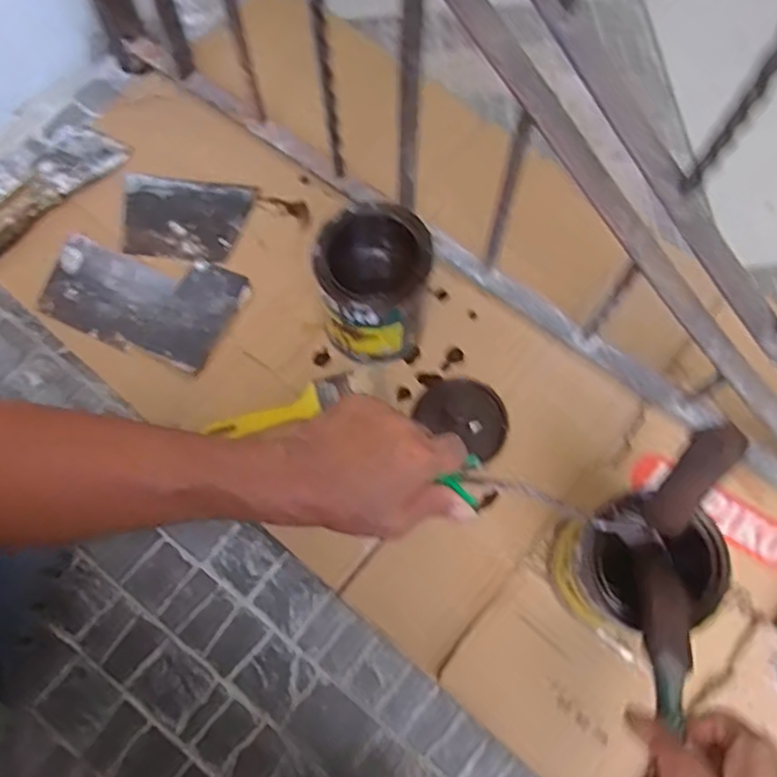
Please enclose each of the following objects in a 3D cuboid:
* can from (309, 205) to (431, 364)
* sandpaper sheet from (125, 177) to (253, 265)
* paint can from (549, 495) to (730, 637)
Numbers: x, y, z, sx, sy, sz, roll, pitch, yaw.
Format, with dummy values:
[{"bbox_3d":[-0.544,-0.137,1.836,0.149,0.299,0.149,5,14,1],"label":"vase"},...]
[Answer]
[{"bbox_3d":[-0.013,-0.092,0.642,0.097,0.132,0.108,0,70,1],"label":"can"},{"bbox_3d":[-0.222,-0.183,0.743,0.137,0.007,0.100,5,68,2],"label":"sandpaper sheet"},{"bbox_3d":[0.189,0.142,0.544,0.107,0.141,0.097,12,71,5],"label":"paint can"}]

